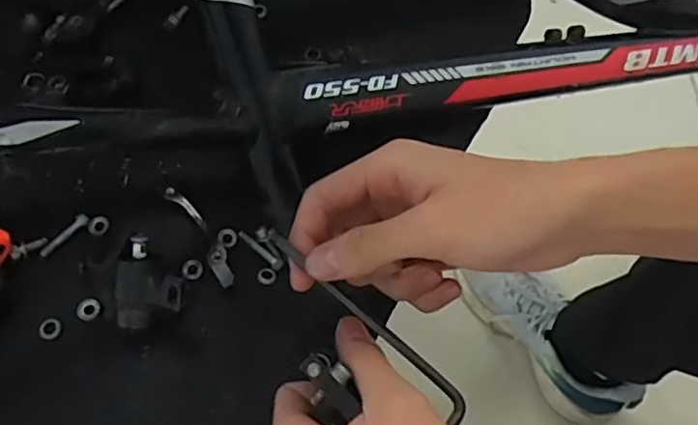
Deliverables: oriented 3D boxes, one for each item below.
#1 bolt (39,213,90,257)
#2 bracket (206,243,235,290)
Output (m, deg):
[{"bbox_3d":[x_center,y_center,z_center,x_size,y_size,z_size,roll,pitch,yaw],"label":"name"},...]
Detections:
[{"bbox_3d":[-0.169,0.013,0.357,0.007,0.004,0.033,42,73,13],"label":"bolt"},{"bbox_3d":[-0.074,0.032,0.350,0.013,0.004,0.029,-23,53,-10],"label":"bracket"}]

